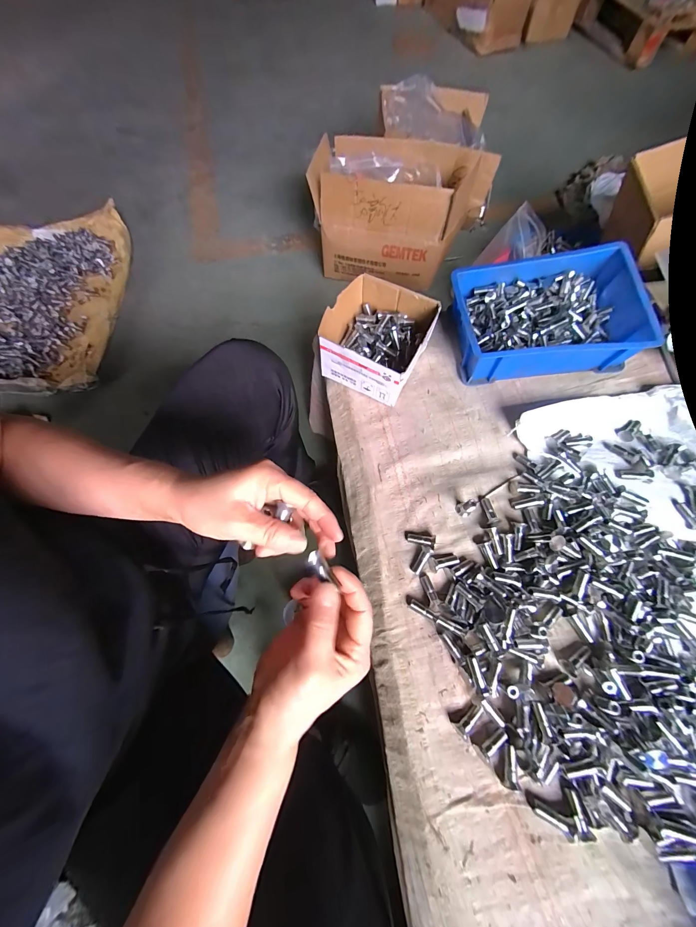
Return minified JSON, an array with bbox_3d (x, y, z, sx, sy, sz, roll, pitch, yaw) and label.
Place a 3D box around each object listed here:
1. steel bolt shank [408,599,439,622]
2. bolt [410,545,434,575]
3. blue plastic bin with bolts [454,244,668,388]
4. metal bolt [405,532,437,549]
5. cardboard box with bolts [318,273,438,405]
[{"bbox_3d":[0.088,0.173,0.373,0.036,0.010,0.010,28,71,11],"label":"steel bolt shank"},{"bbox_3d":[0.092,0.121,0.395,0.015,0.012,0.036,33,72,13],"label":"bolt"},{"bbox_3d":[0.297,-0.216,0.487,0.248,0.100,0.167,-1,68,1],"label":"blue plastic bin with bolts"},{"bbox_3d":[0.092,0.096,0.403,0.037,0.010,0.015,16,69,7],"label":"metal bolt"},{"bbox_3d":[0.044,-0.185,0.484,0.143,0.089,0.148,27,71,11],"label":"cardboard box with bolts"}]

